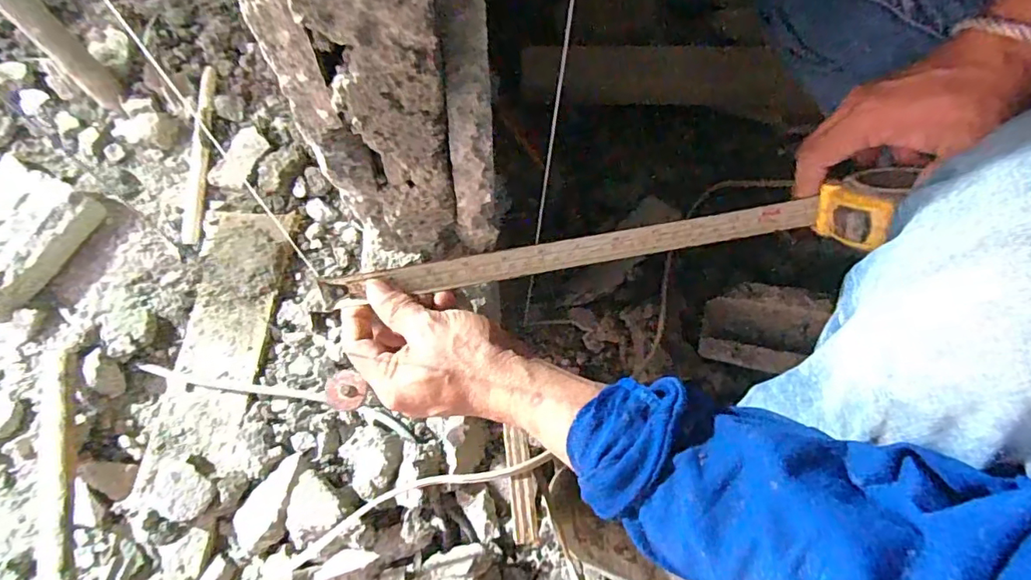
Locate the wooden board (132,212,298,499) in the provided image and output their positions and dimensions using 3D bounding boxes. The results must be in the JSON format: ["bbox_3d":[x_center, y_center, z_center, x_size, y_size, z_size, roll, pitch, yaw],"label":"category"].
[{"bbox_3d":[-0.360,0.052,0.665,0.108,0.029,0.340,2,67,-1],"label":"wooden board"}]

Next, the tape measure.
[{"bbox_3d":[0.051,-0.023,0.346,0.360,0.050,0.044,-9,68,5],"label":"tape measure"}]

